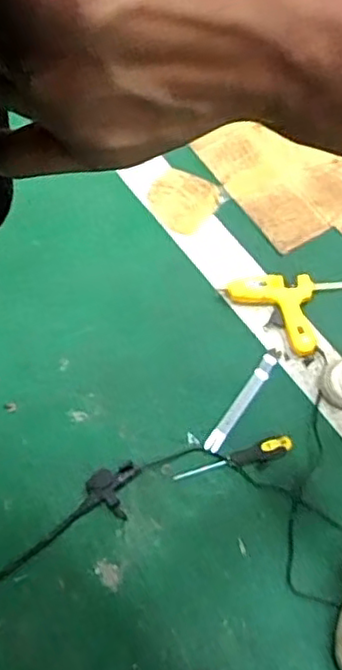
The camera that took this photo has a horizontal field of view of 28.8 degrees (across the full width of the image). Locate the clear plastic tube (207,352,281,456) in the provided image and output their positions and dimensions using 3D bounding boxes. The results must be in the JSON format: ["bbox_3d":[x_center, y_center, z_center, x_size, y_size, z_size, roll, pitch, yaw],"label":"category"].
[{"bbox_3d":[0.137,0.118,1.242,0.028,0.018,0.241,31,66,15],"label":"clear plastic tube"}]

